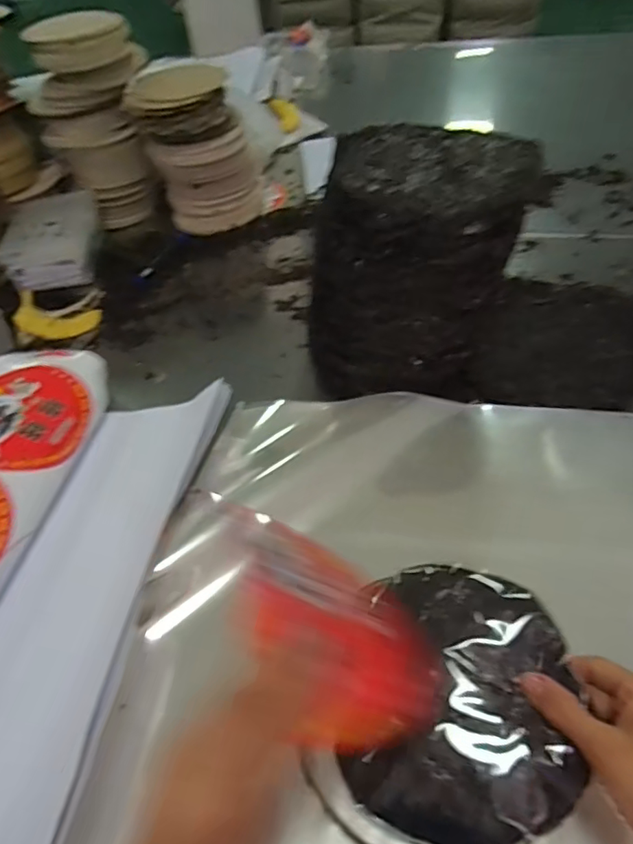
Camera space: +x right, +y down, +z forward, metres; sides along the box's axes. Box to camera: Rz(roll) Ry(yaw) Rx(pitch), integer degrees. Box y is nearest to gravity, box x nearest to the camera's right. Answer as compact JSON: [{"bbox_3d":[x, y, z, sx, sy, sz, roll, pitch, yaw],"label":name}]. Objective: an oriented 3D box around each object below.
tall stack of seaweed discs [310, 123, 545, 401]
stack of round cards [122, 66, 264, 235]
[{"bbox_3d":[0.103,-0.165,0.601,0.204,0.238,0.210,3,50,9],"label":"tall stack of seaweed discs"},{"bbox_3d":[-0.181,-0.425,0.870,0.169,0.216,0.124,-10,50,-2],"label":"stack of round cards"}]

